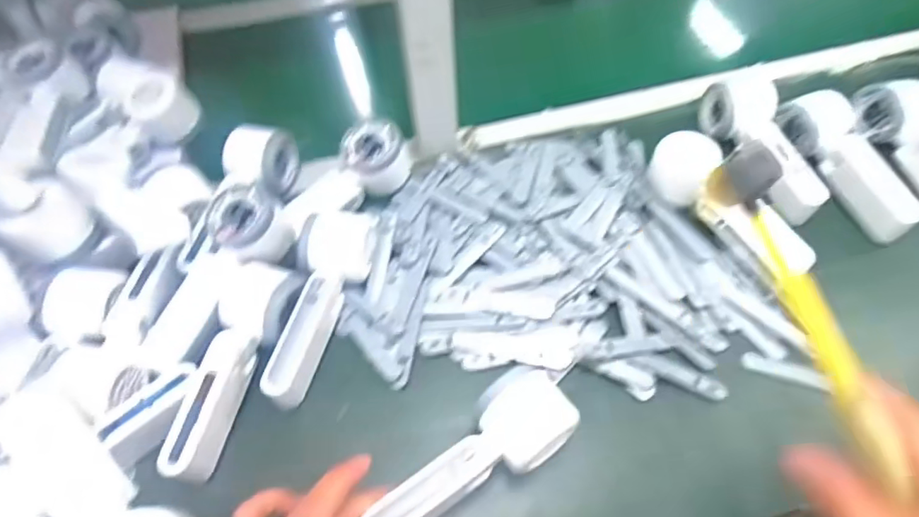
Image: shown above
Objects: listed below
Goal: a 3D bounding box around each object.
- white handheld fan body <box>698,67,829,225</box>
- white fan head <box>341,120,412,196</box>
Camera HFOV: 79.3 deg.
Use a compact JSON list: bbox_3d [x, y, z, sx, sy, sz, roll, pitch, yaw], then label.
[{"bbox_3d":[0.300,-0.115,0.554,0.059,0.053,0.169,-6,55,-3],"label":"white handheld fan body"},{"bbox_3d":[-0.081,-0.099,0.537,0.050,0.046,0.055,-1,54,1],"label":"white fan head"}]

